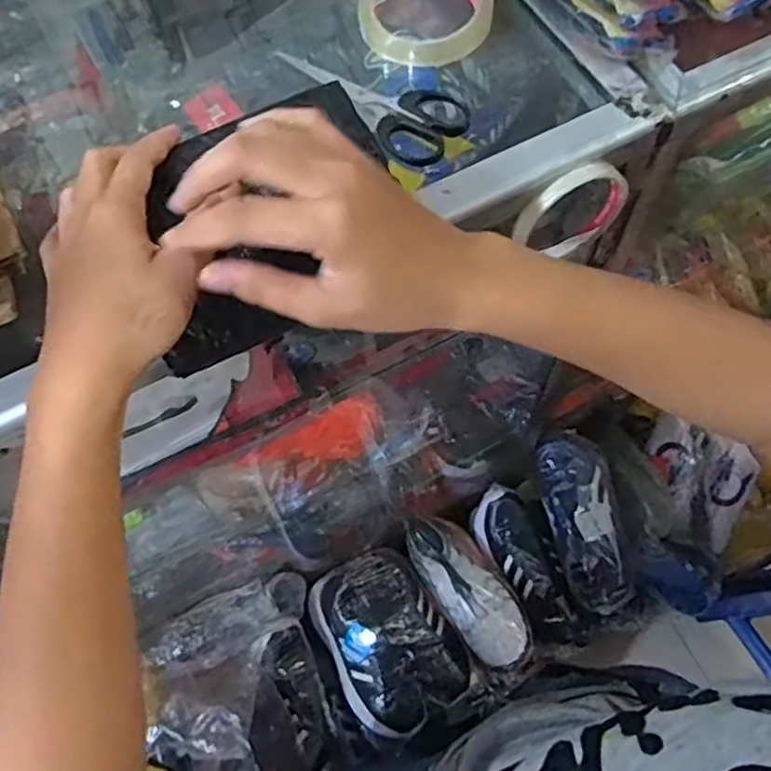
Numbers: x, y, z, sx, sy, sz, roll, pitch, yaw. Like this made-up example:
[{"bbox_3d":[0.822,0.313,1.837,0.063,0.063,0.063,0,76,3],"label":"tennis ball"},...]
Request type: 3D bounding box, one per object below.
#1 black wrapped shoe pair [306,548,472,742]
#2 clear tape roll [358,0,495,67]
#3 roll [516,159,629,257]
[{"bbox_3d":[0.004,0.397,1.068,0.187,0.081,0.257,-29,68,-9],"label":"black wrapped shoe pair"},{"bbox_3d":[0.031,-0.275,0.504,0.095,0.031,0.074,7,67,6],"label":"clear tape roll"},{"bbox_3d":[0.128,-0.120,0.488,0.091,0.093,0.019,-26,67,-8],"label":"roll"}]

